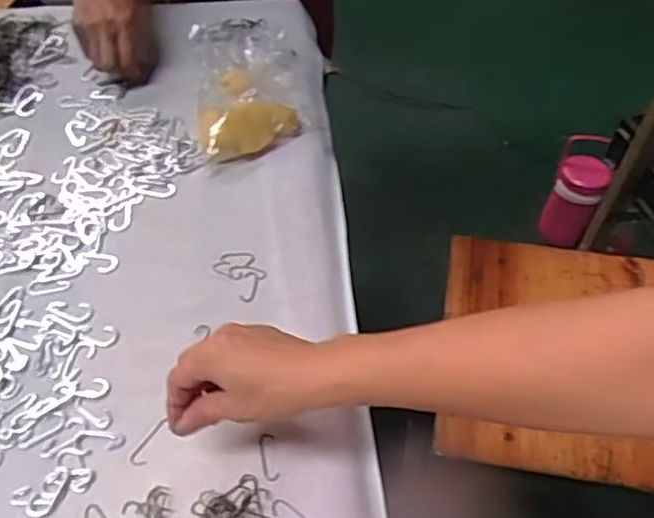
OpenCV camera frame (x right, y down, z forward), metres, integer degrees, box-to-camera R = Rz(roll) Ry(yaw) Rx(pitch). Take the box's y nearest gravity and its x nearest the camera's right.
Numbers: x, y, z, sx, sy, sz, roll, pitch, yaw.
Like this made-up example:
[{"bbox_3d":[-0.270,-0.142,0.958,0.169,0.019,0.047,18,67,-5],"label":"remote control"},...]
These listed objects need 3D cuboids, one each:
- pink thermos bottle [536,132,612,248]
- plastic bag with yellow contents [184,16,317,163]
[{"bbox_3d":[0.570,-0.149,1.536,0.109,0.279,0.093,14,54,11],"label":"pink thermos bottle"},{"bbox_3d":[-0.083,-0.211,0.732,0.129,0.044,0.245,-9,53,-7],"label":"plastic bag with yellow contents"}]

